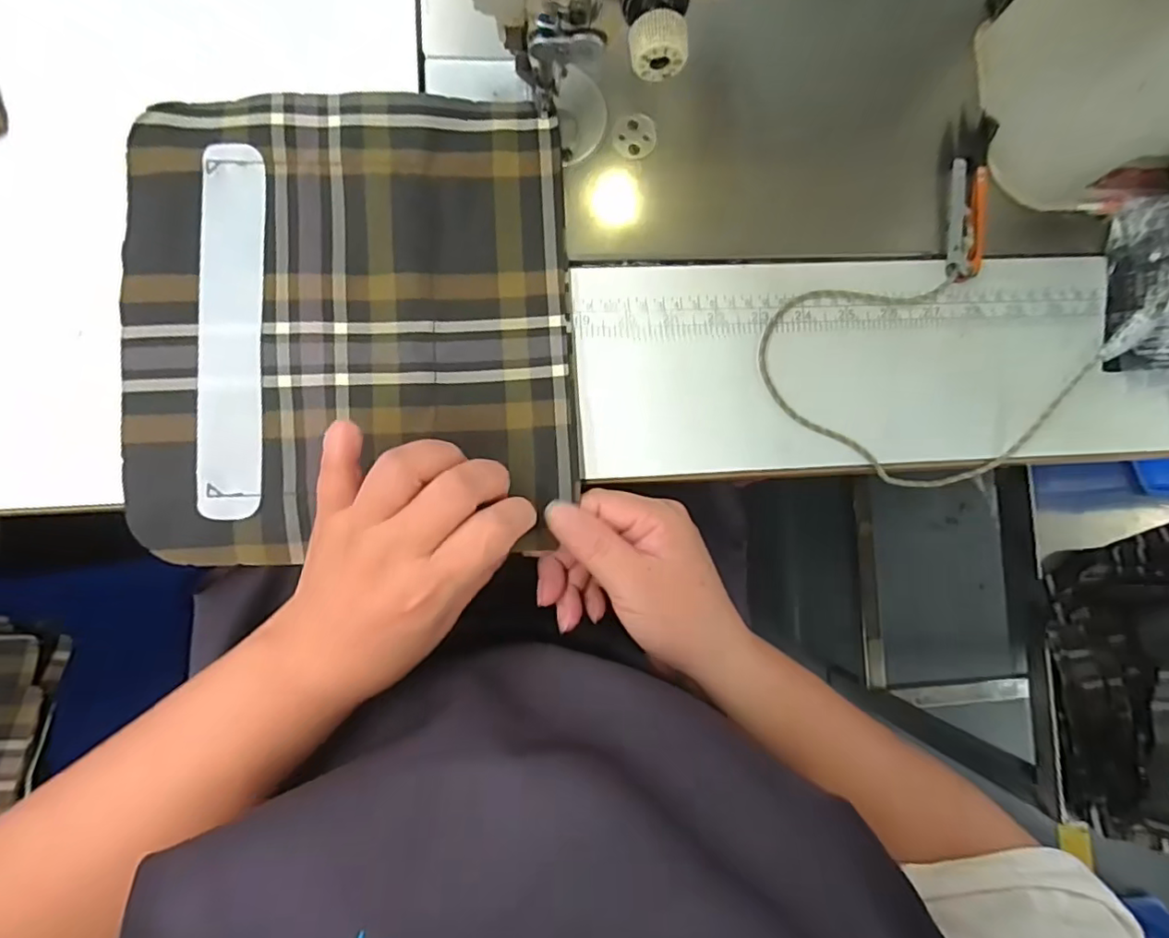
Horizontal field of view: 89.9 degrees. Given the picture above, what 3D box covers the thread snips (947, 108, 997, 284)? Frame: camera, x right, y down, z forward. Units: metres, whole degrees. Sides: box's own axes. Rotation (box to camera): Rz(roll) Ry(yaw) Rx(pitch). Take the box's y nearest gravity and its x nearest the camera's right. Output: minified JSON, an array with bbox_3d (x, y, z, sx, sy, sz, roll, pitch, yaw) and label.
[{"bbox_3d":[0.222,-0.159,0.341,0.025,0.011,0.098,7,85,-5],"label":"thread snips"}]

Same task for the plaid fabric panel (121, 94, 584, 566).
[{"bbox_3d":[-0.120,-0.077,0.307,0.224,0.011,0.236,-4,86,-6],"label":"plaid fabric panel"}]

